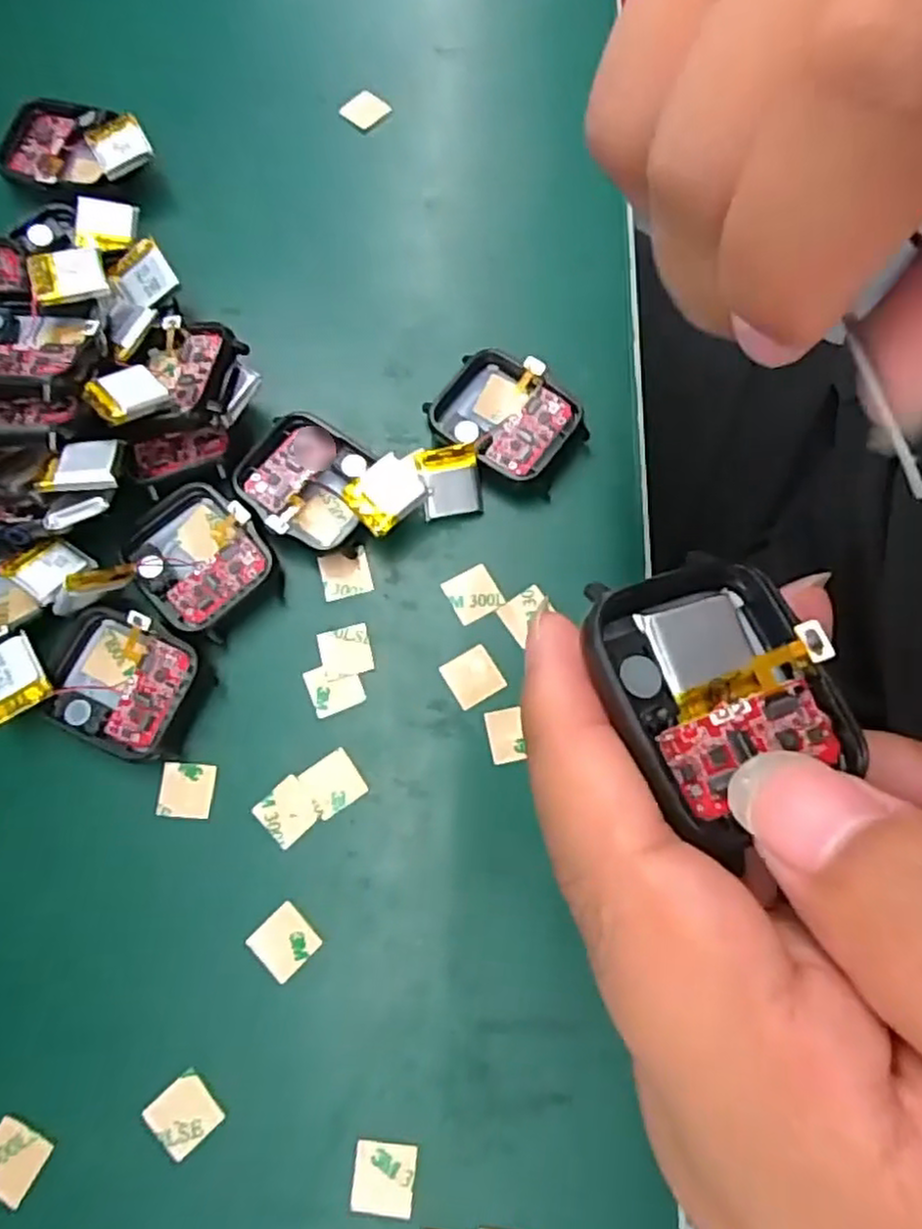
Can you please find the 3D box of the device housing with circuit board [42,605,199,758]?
[{"bbox_3d":[-0.100,0.020,0.215,0.040,0.012,0.039,-1,73,2],"label":"device housing with circuit board"}]

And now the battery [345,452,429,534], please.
[{"bbox_3d":[-0.023,-0.037,0.224,0.023,0.004,0.021,-35,72,-5],"label":"battery"}]

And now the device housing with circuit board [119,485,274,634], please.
[{"bbox_3d":[-0.081,-0.018,0.225,0.041,0.013,0.038,40,78,12],"label":"device housing with circuit board"}]

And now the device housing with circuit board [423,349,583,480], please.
[{"bbox_3d":[0.014,-0.065,0.240,0.044,0.014,0.036,31,77,11],"label":"device housing with circuit board"}]

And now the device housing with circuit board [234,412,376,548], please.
[{"bbox_3d":[-0.050,-0.042,0.234,0.038,0.011,0.037,32,77,11],"label":"device housing with circuit board"}]

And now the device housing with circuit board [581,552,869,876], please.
[{"bbox_3d":[0.041,0.011,0.119,0.039,0.007,0.045,-16,66,-21],"label":"device housing with circuit board"}]

